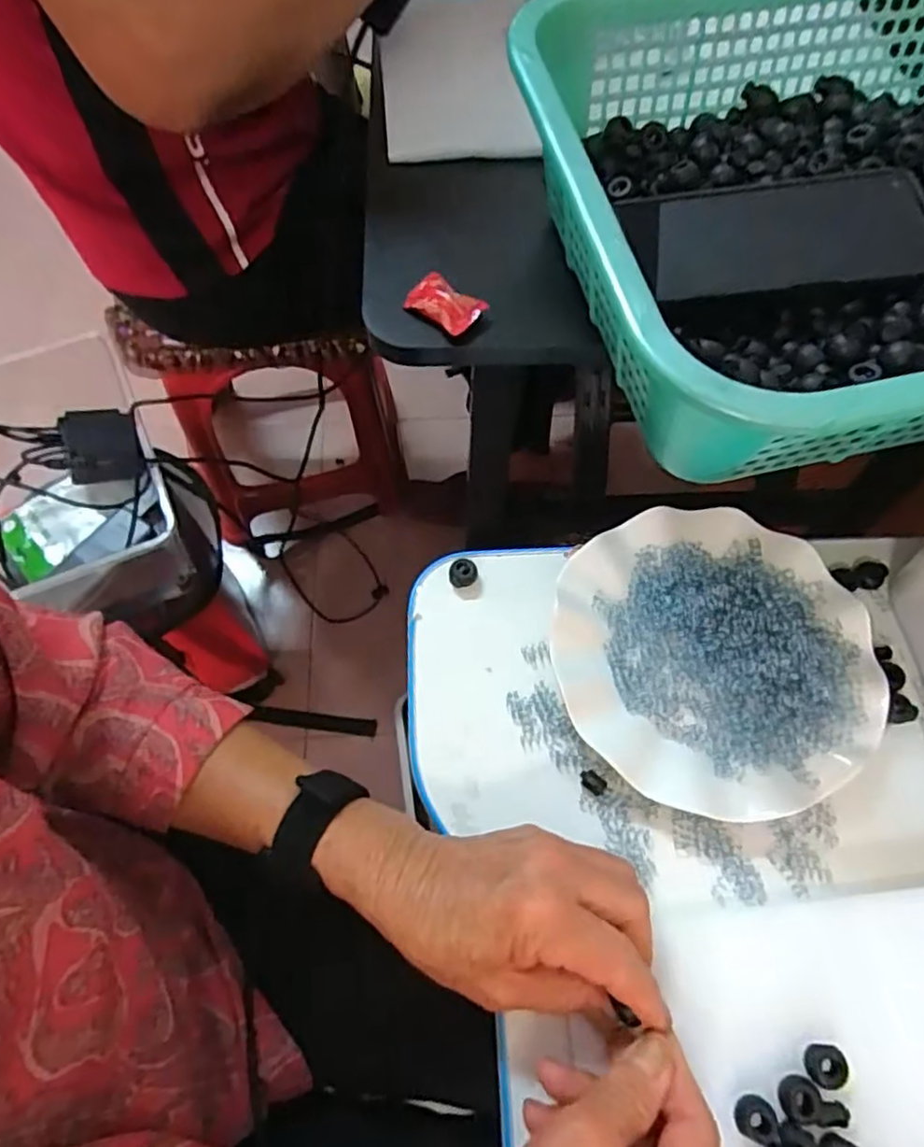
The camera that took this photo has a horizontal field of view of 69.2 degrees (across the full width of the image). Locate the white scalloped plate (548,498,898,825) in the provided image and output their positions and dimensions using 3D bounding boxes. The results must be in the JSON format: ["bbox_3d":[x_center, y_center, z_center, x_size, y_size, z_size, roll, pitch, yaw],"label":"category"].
[{"bbox_3d":[0.148,0.047,0.394,0.174,0.028,0.177,0,65,0],"label":"white scalloped plate"}]

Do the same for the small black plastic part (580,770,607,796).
[{"bbox_3d":[0.074,0.116,0.374,0.015,0.004,0.010,34,69,15],"label":"small black plastic part"}]

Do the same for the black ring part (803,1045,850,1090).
[{"bbox_3d":[0.167,0.225,0.305,0.015,0.005,0.017,18,66,8],"label":"black ring part"}]

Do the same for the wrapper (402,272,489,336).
[{"bbox_3d":[-0.010,-0.155,0.387,0.044,0.010,0.028,37,70,16],"label":"wrapper"}]

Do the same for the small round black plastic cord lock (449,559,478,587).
[{"bbox_3d":[0.001,0.000,0.423,0.018,0.008,0.015,-8,65,-4],"label":"small round black plastic cord lock"}]

